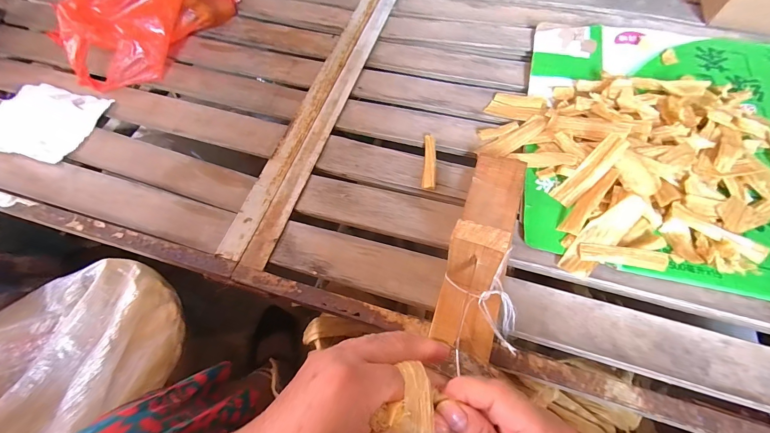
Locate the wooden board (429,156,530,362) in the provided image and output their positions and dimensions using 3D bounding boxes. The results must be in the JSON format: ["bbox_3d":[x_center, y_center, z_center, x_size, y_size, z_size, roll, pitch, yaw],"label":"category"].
[{"bbox_3d":[0.103,0.011,0.321,0.061,0.124,0.235,16,65,12],"label":"wooden board"}]

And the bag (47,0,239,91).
[{"bbox_3d":[-0.387,-0.330,0.535,0.115,0.109,0.289,20,66,14],"label":"bag"}]

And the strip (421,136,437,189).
[{"bbox_3d":[0.060,-0.074,0.433,0.016,0.012,0.089,4,63,6],"label":"strip"}]

